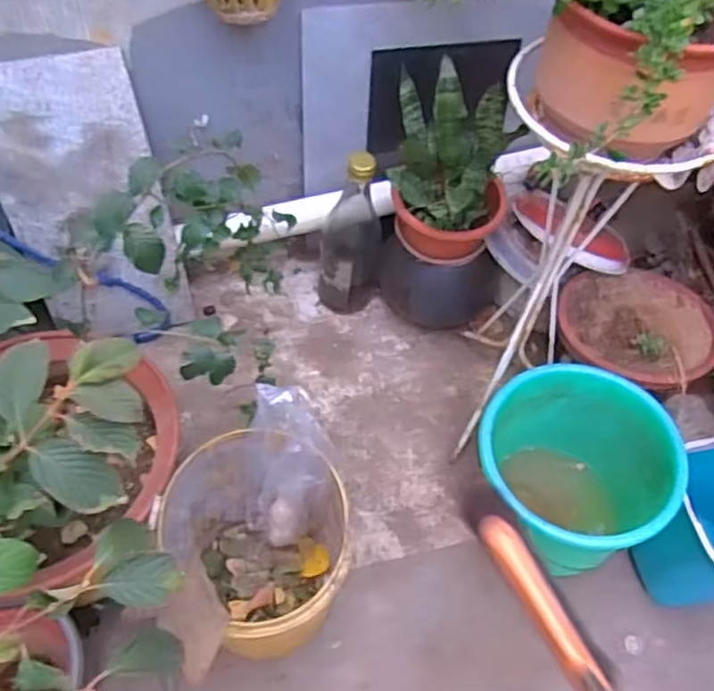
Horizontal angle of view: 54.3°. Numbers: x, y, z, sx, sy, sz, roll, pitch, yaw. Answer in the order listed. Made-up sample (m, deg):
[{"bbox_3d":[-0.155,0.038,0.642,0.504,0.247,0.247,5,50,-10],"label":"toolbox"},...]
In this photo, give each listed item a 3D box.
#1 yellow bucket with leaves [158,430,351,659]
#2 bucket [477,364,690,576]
[{"bbox_3d":[-0.152,0.320,1.119,0.280,0.304,0.298,2,56,-4],"label":"yellow bucket with leaves"},{"bbox_3d":[0.351,0.237,1.241,0.305,0.297,0.327,2,56,-4],"label":"bucket"}]

